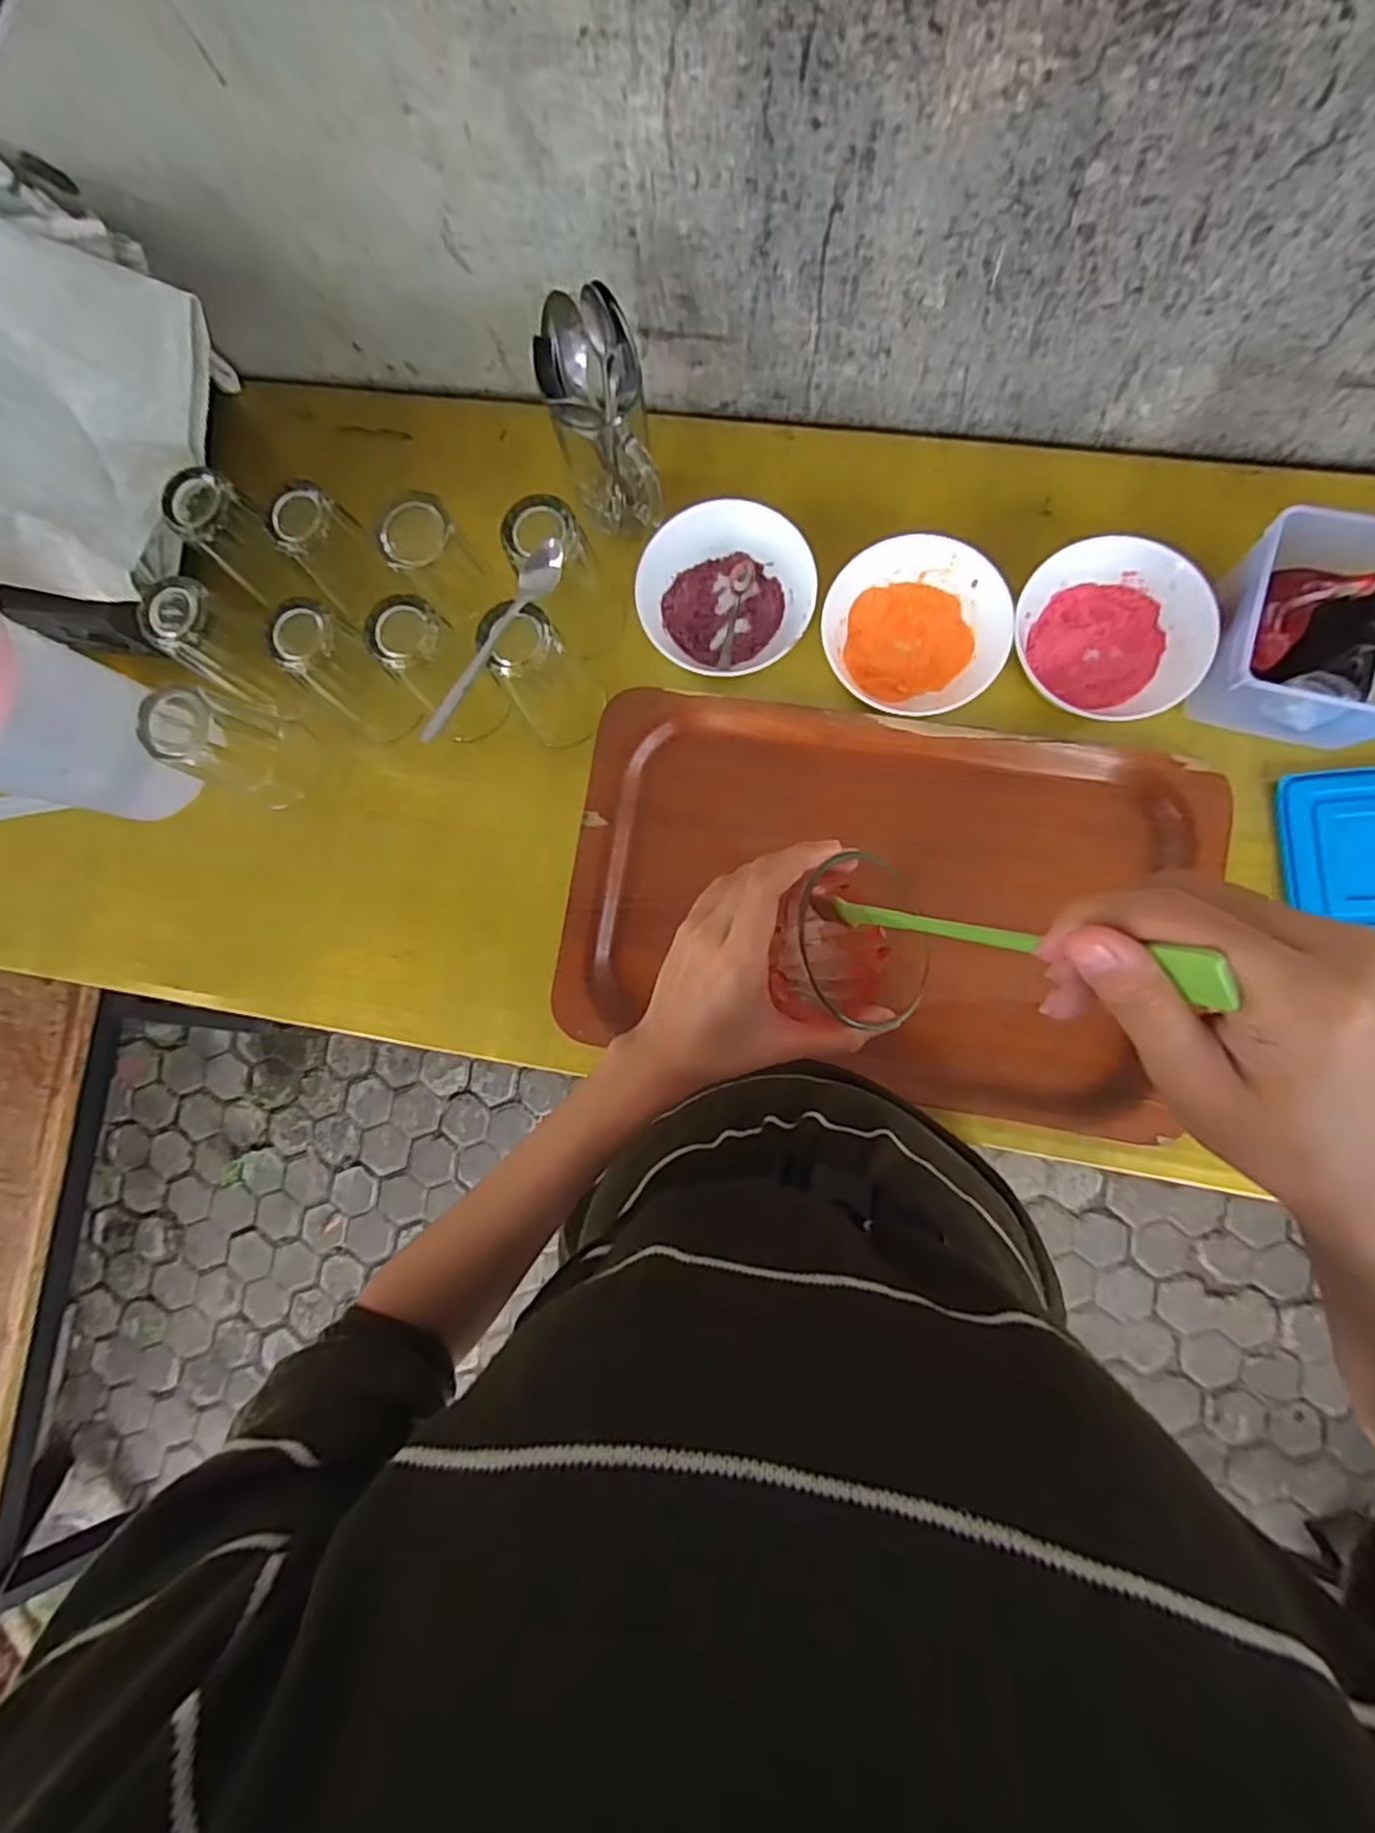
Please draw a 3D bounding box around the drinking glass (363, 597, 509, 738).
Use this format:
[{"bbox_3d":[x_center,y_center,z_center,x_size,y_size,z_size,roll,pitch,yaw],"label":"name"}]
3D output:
[{"bbox_3d":[-0.204,-0.199,0.563,0.059,0.122,0.063,40,92,6],"label":"drinking glass"}]

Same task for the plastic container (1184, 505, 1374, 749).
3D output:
[{"bbox_3d":[0.472,-0.209,0.519,0.136,0.082,0.144,13,89,6],"label":"plastic container"}]

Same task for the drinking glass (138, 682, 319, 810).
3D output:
[{"bbox_3d":[-0.387,-0.148,0.581,0.078,0.110,0.080,23,90,6],"label":"drinking glass"}]

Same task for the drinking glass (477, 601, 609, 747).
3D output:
[{"bbox_3d":[-0.113,-0.192,0.555,0.065,0.125,0.065,-25,85,4],"label":"drinking glass"}]

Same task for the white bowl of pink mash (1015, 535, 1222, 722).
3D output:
[{"bbox_3d":[0.337,-0.231,0.554,0.140,0.050,0.133,0,87,6],"label":"white bowl of pink mash"}]

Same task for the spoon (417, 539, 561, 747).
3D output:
[{"bbox_3d":[-0.143,-0.196,0.489,0.026,0.019,0.162,41,92,6],"label":"spoon"}]

